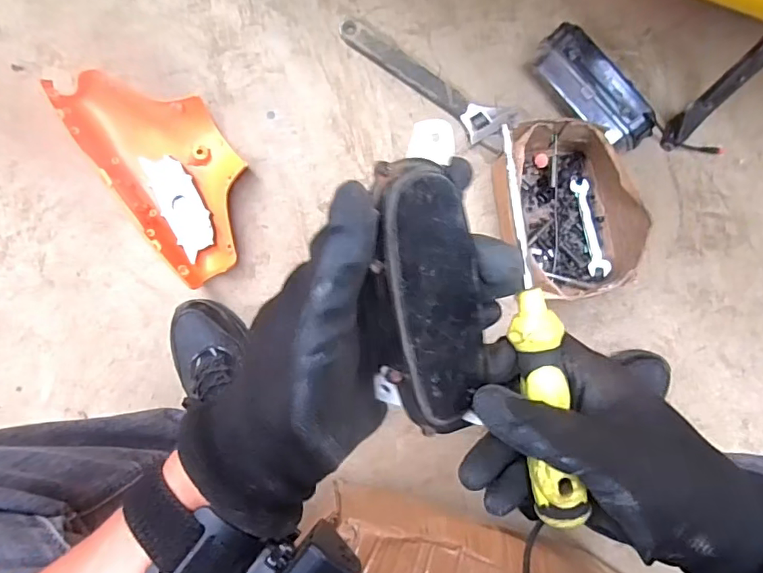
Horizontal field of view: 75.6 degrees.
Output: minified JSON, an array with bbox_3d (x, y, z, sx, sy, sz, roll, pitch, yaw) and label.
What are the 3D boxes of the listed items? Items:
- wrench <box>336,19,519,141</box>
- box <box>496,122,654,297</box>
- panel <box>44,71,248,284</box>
[{"bbox_3d":[0.056,-0.285,0.687,0.268,0.020,0.062,31,88,-1],"label":"wrench"},{"bbox_3d":[0.241,-0.099,0.645,0.167,0.099,0.218,-10,89,-2],"label":"box"},{"bbox_3d":[-0.269,-0.154,0.631,0.145,0.097,0.281,-32,90,-2],"label":"panel"}]

